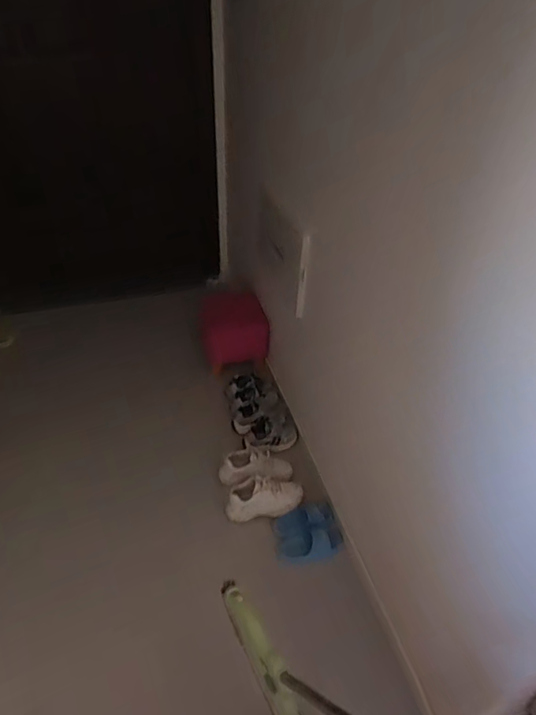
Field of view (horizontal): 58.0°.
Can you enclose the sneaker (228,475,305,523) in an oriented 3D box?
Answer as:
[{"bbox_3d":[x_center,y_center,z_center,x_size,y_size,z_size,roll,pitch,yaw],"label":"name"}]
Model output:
[{"bbox_3d":[-0.007,0.413,1.428,0.228,0.088,0.090,-5,48,-8],"label":"sneaker"}]

